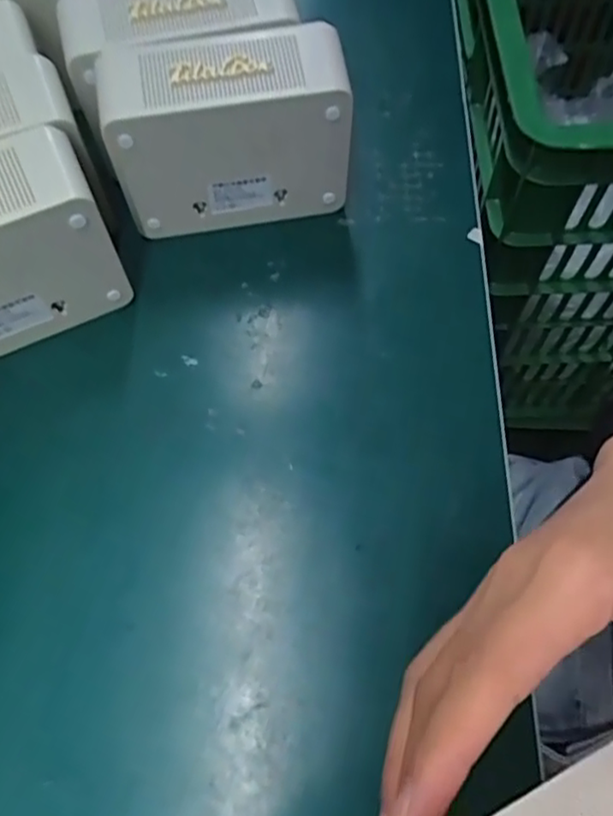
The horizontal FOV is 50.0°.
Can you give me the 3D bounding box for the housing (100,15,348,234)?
[{"bbox_3d":[-0.045,-0.164,0.404,0.136,0.112,0.054,-7,65,-3],"label":"housing"}]

